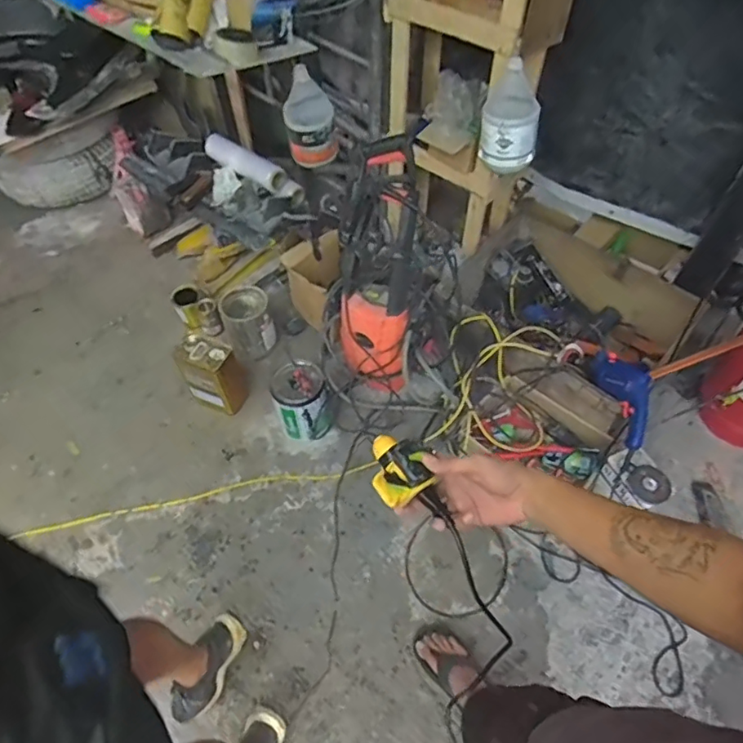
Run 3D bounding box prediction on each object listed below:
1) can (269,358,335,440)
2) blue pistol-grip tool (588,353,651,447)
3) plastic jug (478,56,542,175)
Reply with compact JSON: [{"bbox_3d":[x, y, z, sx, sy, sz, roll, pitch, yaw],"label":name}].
[{"bbox_3d":[-0.211,0.091,1.706,0.167,0.224,0.171,-19,56,-13],"label":"can"},{"bbox_3d":[0.663,0.052,1.429,0.080,0.116,0.280,-9,54,-6],"label":"blue pistol-grip tool"},{"bbox_3d":[0.366,-0.658,1.453,0.146,0.273,0.128,9,54,7],"label":"plastic jug"}]

